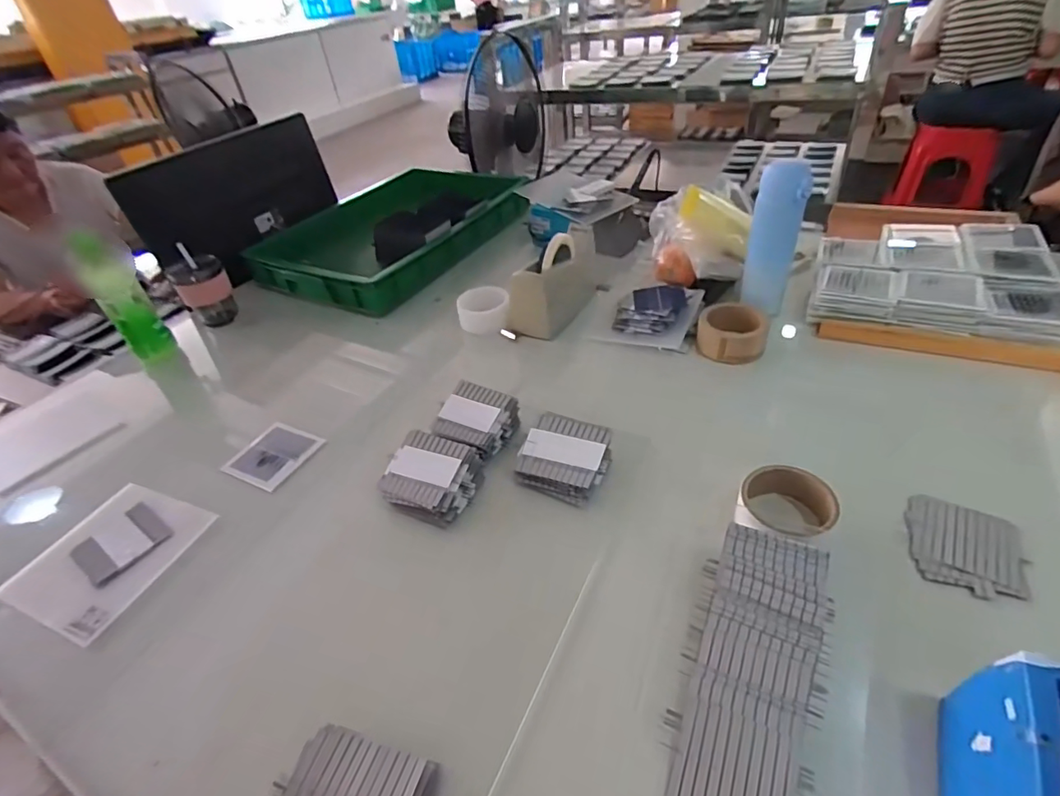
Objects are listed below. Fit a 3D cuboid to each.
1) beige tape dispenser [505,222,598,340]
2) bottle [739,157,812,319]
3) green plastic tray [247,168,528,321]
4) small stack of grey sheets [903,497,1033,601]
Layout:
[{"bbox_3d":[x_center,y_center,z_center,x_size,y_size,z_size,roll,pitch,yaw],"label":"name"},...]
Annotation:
[{"bbox_3d":[0.044,-0.209,0.856,0.094,0.110,0.219,12,43,23],"label":"beige tape dispenser"},{"bbox_3d":[0.349,-0.227,0.732,0.063,0.199,0.057,8,41,19],"label":"bottle"},{"bbox_3d":[-0.300,-0.382,1.179,0.420,0.109,0.593,15,44,26],"label":"green plastic tray"},{"bbox_3d":[0.404,0.136,0.474,0.088,0.005,0.098,11,42,22],"label":"small stack of grey sheets"}]

